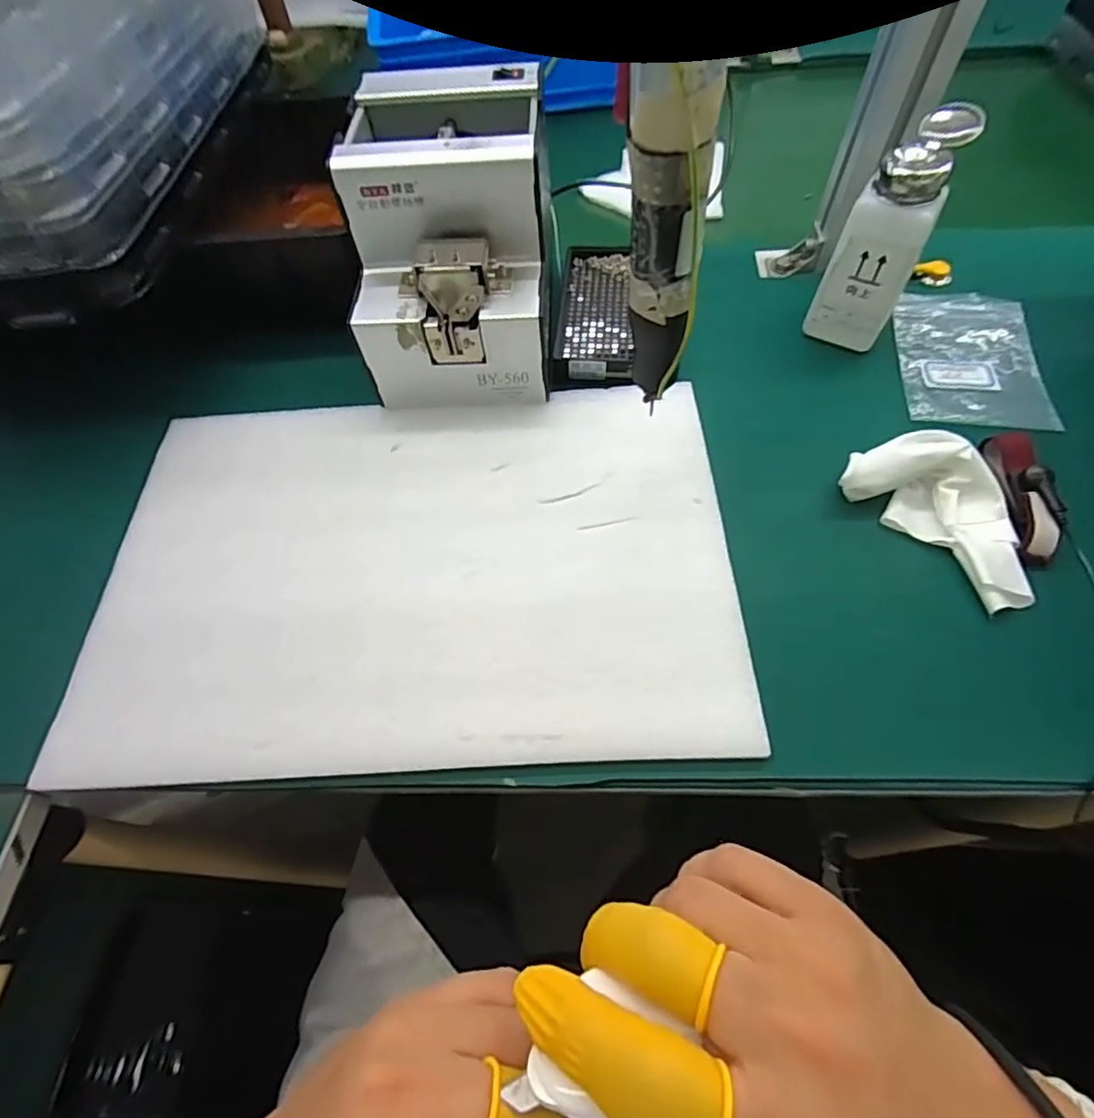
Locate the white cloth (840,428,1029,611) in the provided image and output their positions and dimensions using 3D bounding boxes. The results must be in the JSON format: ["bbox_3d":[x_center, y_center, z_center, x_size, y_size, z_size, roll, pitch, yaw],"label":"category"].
[{"bbox_3d":[0.246,-0.032,0.348,0.066,0.031,0.116,-36,62,-16],"label":"white cloth"}]

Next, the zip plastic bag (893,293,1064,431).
[{"bbox_3d":[0.313,-0.150,0.432,0.096,0.007,0.135,7,62,7],"label":"zip plastic bag"}]

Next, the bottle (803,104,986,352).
[{"bbox_3d":[0.229,-0.213,0.400,0.056,0.128,0.052,24,64,18],"label":"bottle"}]

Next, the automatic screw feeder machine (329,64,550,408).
[{"bbox_3d":[-0.060,-0.219,0.410,0.127,0.146,0.170,-2,59,4],"label":"automatic screw feeder machine"}]

